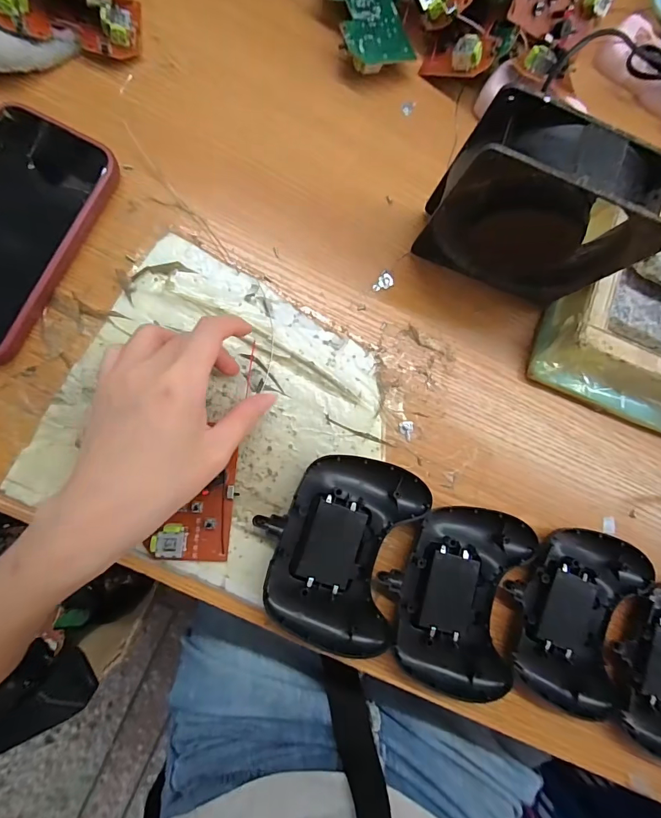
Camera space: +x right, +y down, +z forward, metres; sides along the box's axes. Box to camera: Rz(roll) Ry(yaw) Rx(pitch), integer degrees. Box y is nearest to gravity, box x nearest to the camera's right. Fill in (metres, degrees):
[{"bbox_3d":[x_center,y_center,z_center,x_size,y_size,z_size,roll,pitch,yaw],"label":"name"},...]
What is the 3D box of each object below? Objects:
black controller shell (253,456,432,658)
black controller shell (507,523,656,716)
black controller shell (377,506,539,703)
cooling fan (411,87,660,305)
[{"bbox_3d":[0.005,0.092,0.275,0.098,0.020,0.122,21,82,-6],"label":"black controller shell"},{"bbox_3d":[0.173,0.148,0.297,0.098,0.021,0.122,27,82,-5],"label":"black controller shell"},{"bbox_3d":[0.085,0.129,0.285,0.099,0.023,0.120,16,83,-6],"label":"black controller shell"},{"bbox_3d":[0.129,-0.121,0.263,0.122,0.120,0.038,20,82,-6],"label":"cooling fan"}]

